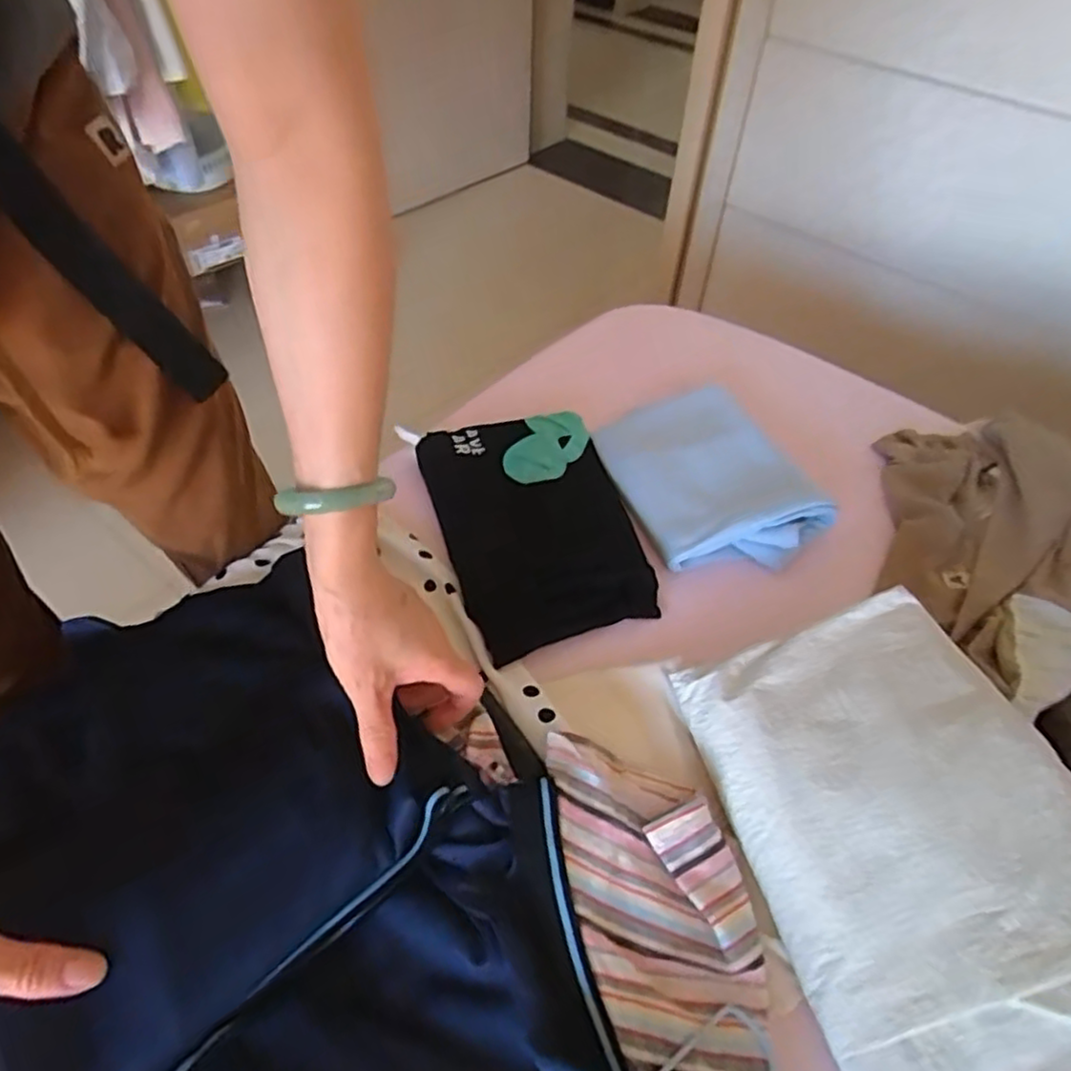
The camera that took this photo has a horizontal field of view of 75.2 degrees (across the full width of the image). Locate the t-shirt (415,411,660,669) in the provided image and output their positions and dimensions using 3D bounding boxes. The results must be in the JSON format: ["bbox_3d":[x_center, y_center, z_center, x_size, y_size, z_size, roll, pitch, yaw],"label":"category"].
[{"bbox_3d":[0.001,-0.017,0.612,0.163,0.021,0.236,-14,52,-14],"label":"t-shirt"}]

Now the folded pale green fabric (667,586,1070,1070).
[{"bbox_3d":[0.242,0.197,0.416,0.197,0.057,0.329,-13,52,-12],"label":"folded pale green fabric"}]

